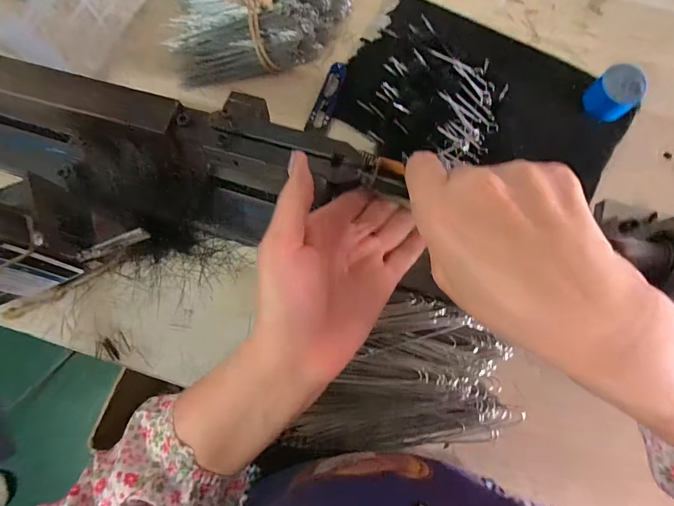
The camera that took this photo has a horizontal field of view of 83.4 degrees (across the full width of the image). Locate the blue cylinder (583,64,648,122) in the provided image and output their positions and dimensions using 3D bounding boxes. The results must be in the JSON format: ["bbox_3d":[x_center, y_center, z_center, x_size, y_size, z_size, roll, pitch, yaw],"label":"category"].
[{"bbox_3d":[0.312,-0.178,0.429,0.047,0.046,0.048,0,77,1],"label":"blue cylinder"}]

